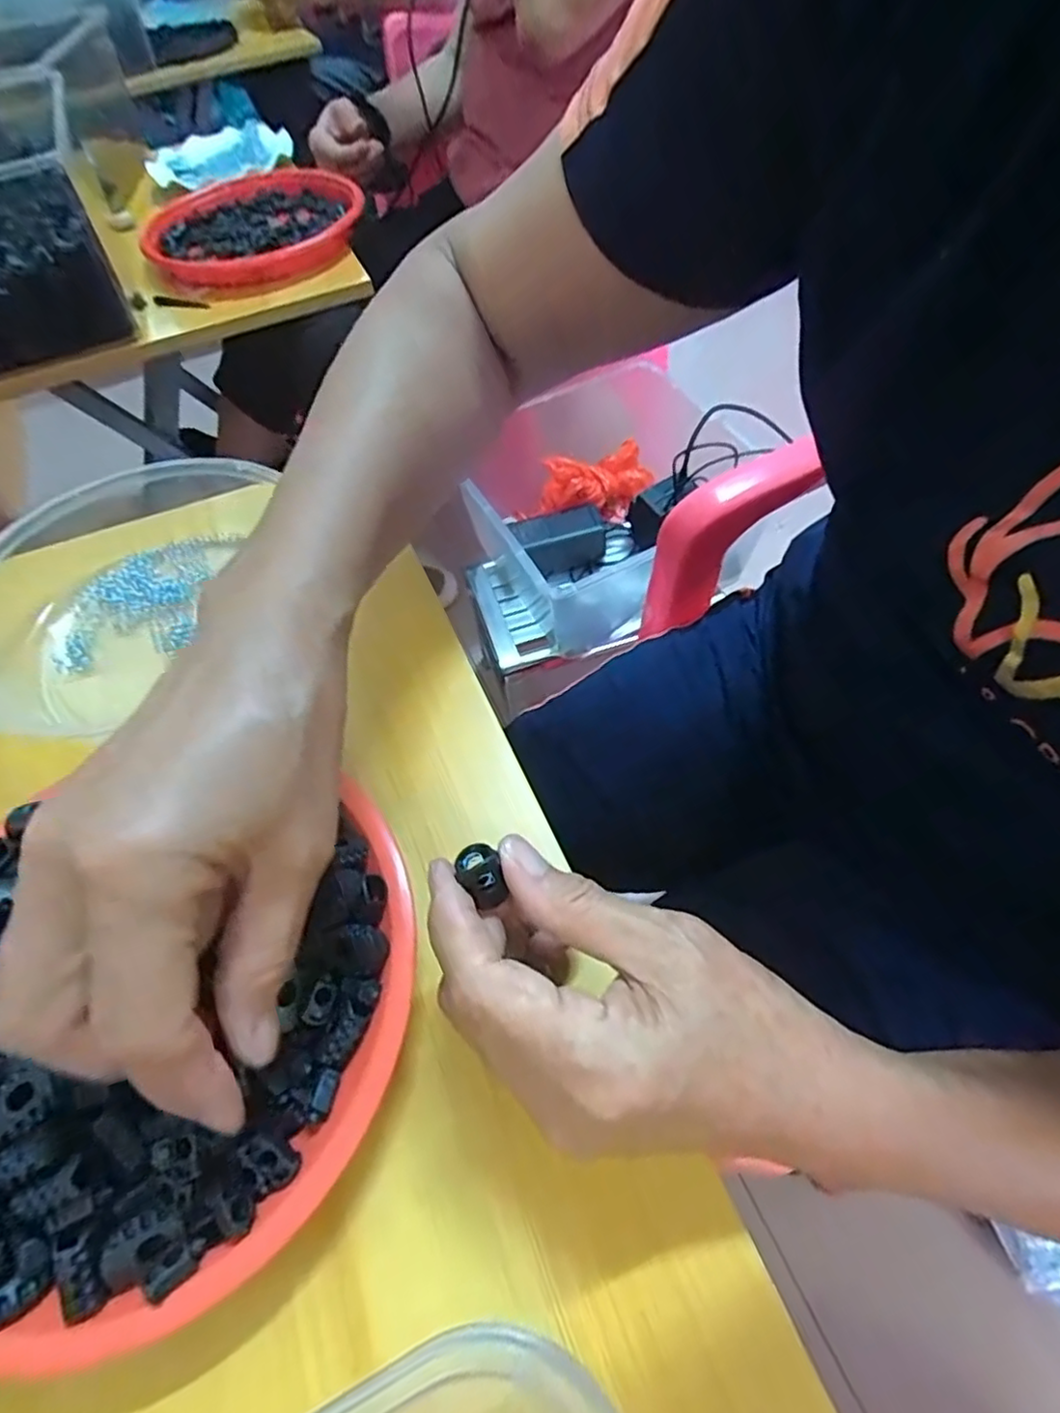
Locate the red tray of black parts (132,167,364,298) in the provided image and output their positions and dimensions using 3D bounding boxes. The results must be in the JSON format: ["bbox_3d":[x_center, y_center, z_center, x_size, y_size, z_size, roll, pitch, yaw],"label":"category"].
[{"bbox_3d":[-0.309,-0.541,0.713,0.228,0.034,0.271,-20,57,-8],"label":"red tray of black parts"}]

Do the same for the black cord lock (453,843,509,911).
[{"bbox_3d":[-0.016,0.055,0.209,0.013,0.016,0.017,-22,57,-9],"label":"black cord lock"}]

